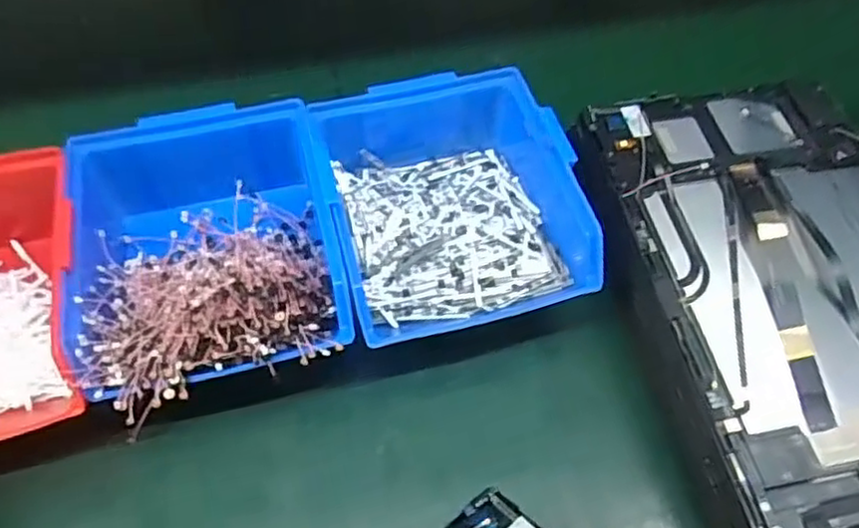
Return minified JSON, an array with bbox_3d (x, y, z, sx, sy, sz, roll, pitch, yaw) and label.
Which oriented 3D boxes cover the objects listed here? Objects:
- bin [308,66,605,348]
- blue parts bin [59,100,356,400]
[{"bbox_3d":[0.009,-0.037,0.376,0.127,0.059,0.149,-9,57,-7],"label":"bin"},{"bbox_3d":[-0.107,-0.004,0.349,0.122,0.063,0.145,-12,57,-10],"label":"blue parts bin"}]

